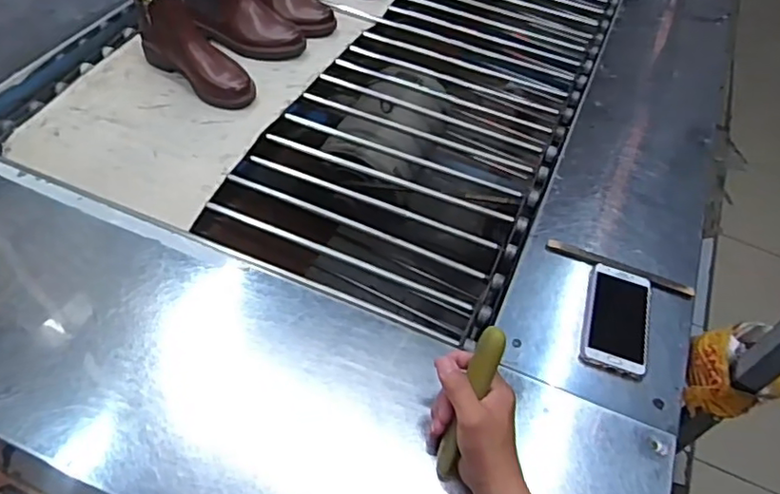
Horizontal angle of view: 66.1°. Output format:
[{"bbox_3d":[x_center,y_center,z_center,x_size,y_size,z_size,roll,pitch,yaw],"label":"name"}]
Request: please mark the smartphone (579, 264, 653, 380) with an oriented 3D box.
[{"bbox_3d":[0.288,0.088,0.758,0.078,0.009,0.158,18,51,7],"label":"smartphone"}]

